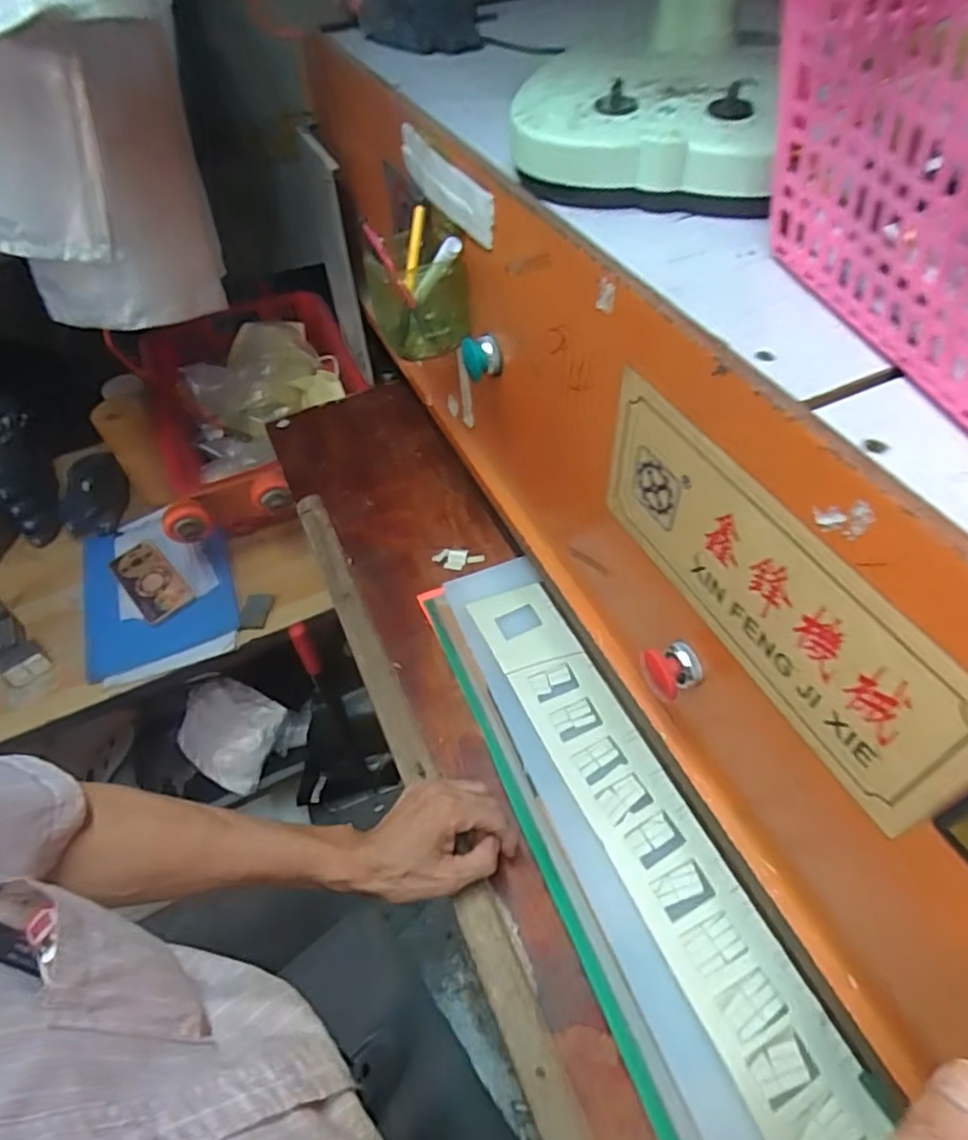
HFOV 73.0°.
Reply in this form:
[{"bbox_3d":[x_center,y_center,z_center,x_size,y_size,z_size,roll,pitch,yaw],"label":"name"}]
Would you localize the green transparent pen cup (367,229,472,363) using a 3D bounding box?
[{"bbox_3d":[-0.063,-0.269,0.633,0.094,0.096,0.103,0,49,0],"label":"green transparent pen cup"}]

